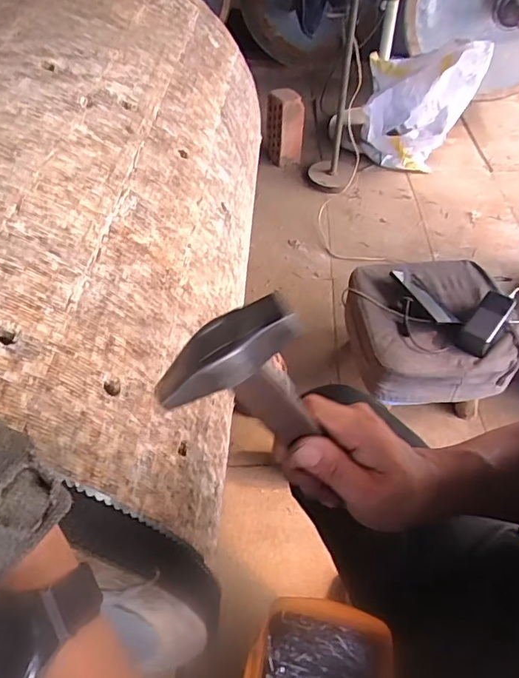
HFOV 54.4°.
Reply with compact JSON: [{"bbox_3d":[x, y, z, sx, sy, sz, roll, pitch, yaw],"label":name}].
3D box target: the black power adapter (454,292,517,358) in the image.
[{"bbox_3d":[0.422,-0.032,0.940,0.052,0.031,0.145,31,62,25],"label":"black power adapter"}]

